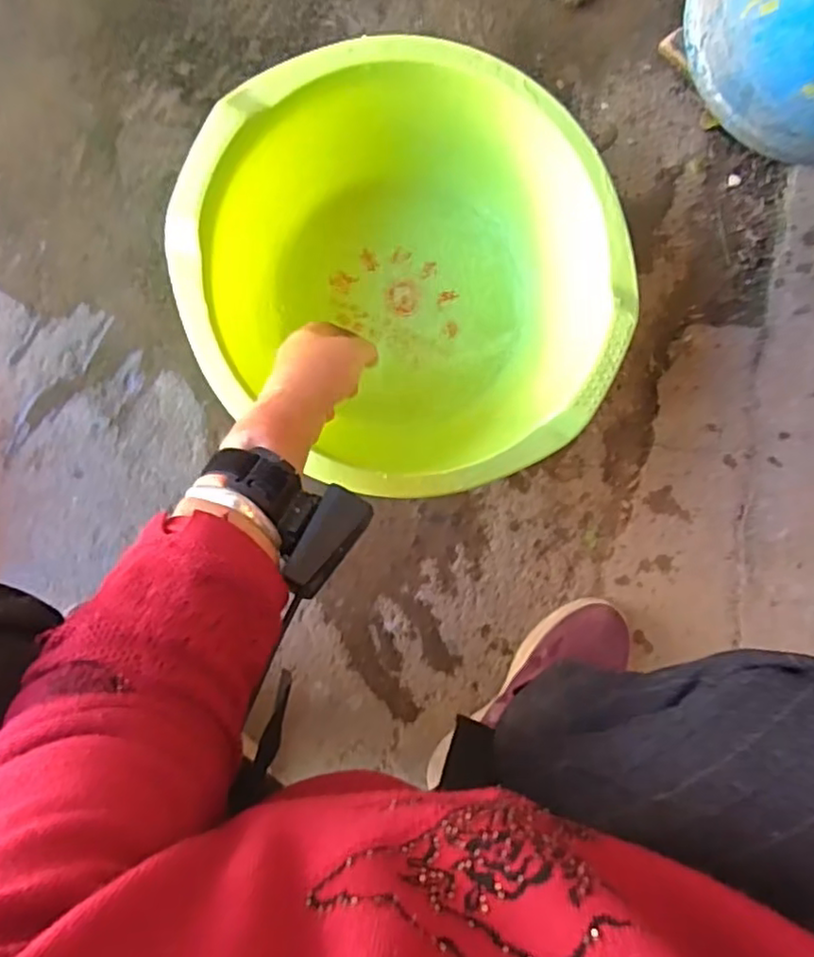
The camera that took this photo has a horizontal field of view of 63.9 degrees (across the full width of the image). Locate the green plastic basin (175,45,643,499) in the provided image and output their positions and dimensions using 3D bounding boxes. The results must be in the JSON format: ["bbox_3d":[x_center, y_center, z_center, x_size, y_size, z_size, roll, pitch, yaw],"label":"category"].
[{"bbox_3d":[0.001,-0.169,0.571,0.343,0.165,0.321,0,96,-3],"label":"green plastic basin"}]

